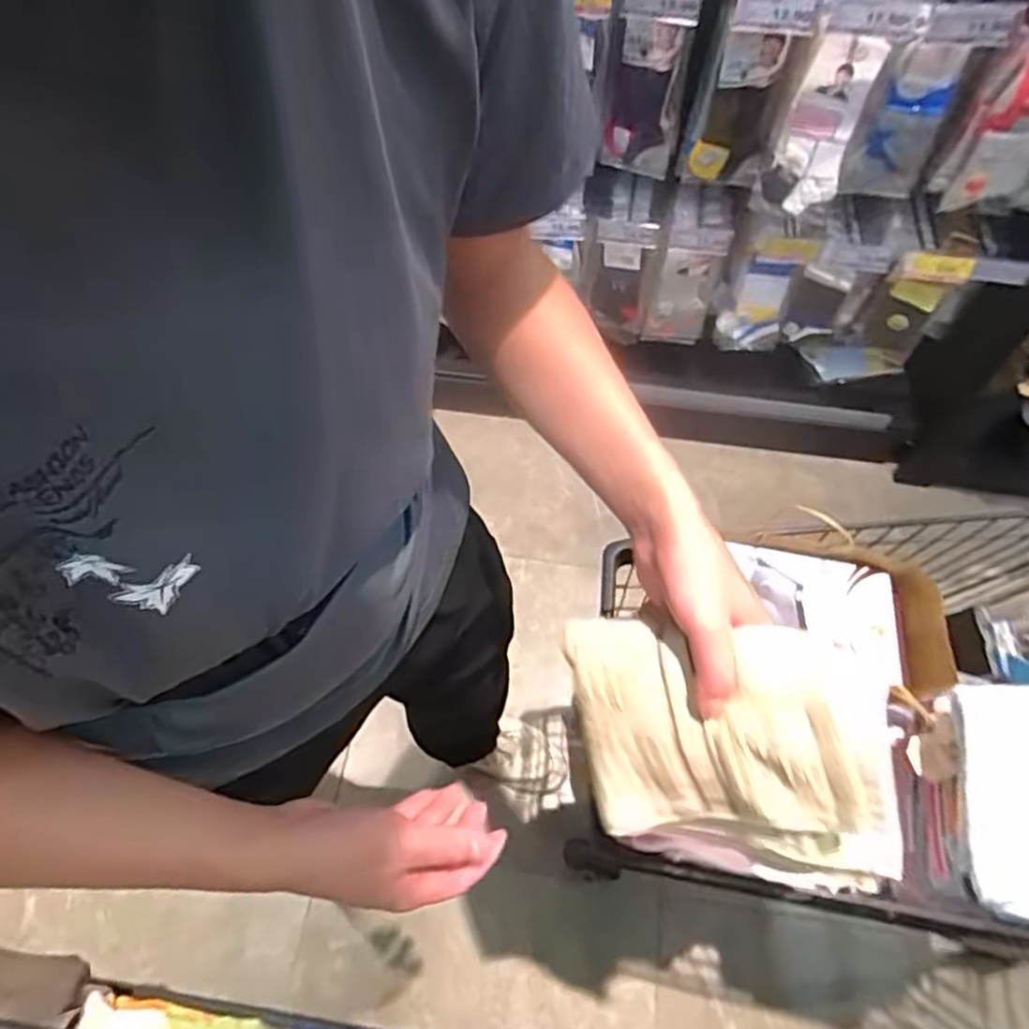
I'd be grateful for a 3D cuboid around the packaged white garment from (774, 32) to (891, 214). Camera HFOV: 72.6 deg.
[{"bbox_3d":[0.432,-0.545,0.985,0.093,0.215,0.053,21,64,11],"label":"packaged white garment"}]

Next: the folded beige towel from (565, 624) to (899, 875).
[{"bbox_3d":[0.126,0.146,0.444,0.182,0.027,0.156,-7,99,36],"label":"folded beige towel"}]

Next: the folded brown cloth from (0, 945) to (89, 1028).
[{"bbox_3d":[-0.662,0.609,0.913,0.195,0.032,0.074,8,62,4],"label":"folded brown cloth"}]

